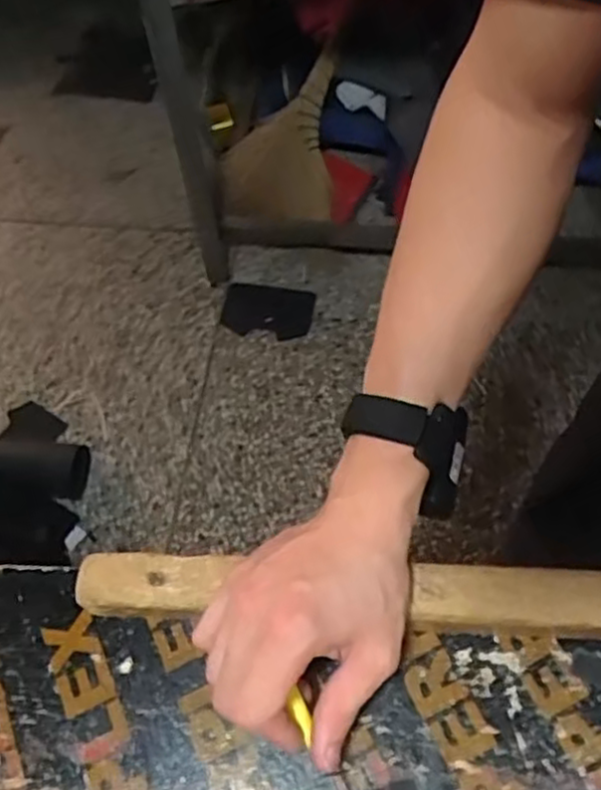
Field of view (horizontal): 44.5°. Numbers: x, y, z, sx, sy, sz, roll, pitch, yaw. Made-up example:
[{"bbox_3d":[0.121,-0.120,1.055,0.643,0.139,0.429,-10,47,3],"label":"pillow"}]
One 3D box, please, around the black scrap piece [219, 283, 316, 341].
[{"bbox_3d":[-0.076,-0.200,1.731,0.210,0.014,0.140,8,62,8],"label":"black scrap piece"}]

